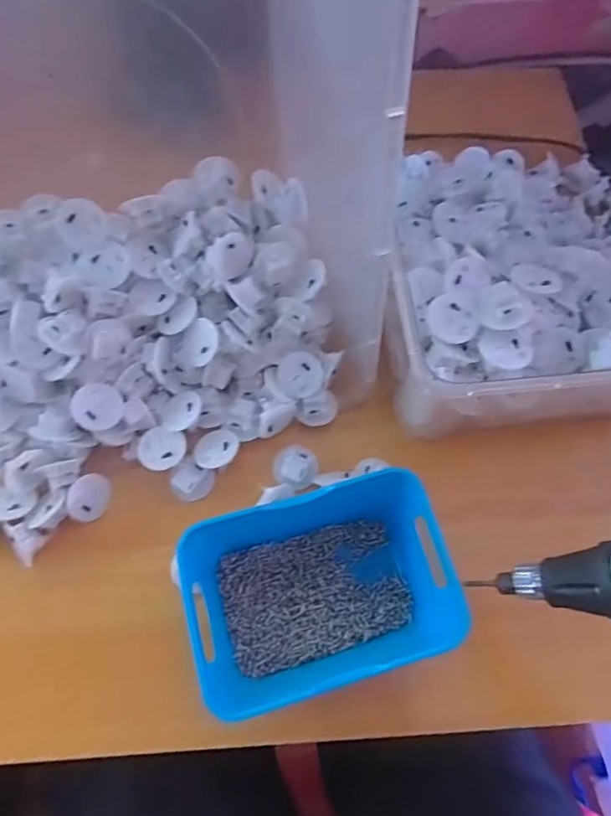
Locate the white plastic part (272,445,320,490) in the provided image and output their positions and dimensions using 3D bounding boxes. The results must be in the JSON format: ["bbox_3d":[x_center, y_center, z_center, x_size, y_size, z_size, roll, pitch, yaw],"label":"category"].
[{"bbox_3d":[-0.007,0.042,0.388,0.031,0.010,0.031,0,69,-1],"label":"white plastic part"}]

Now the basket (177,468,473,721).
[{"bbox_3d":[0.007,0.110,0.334,0.152,0.065,0.114,-15,70,-7],"label":"basket"}]

